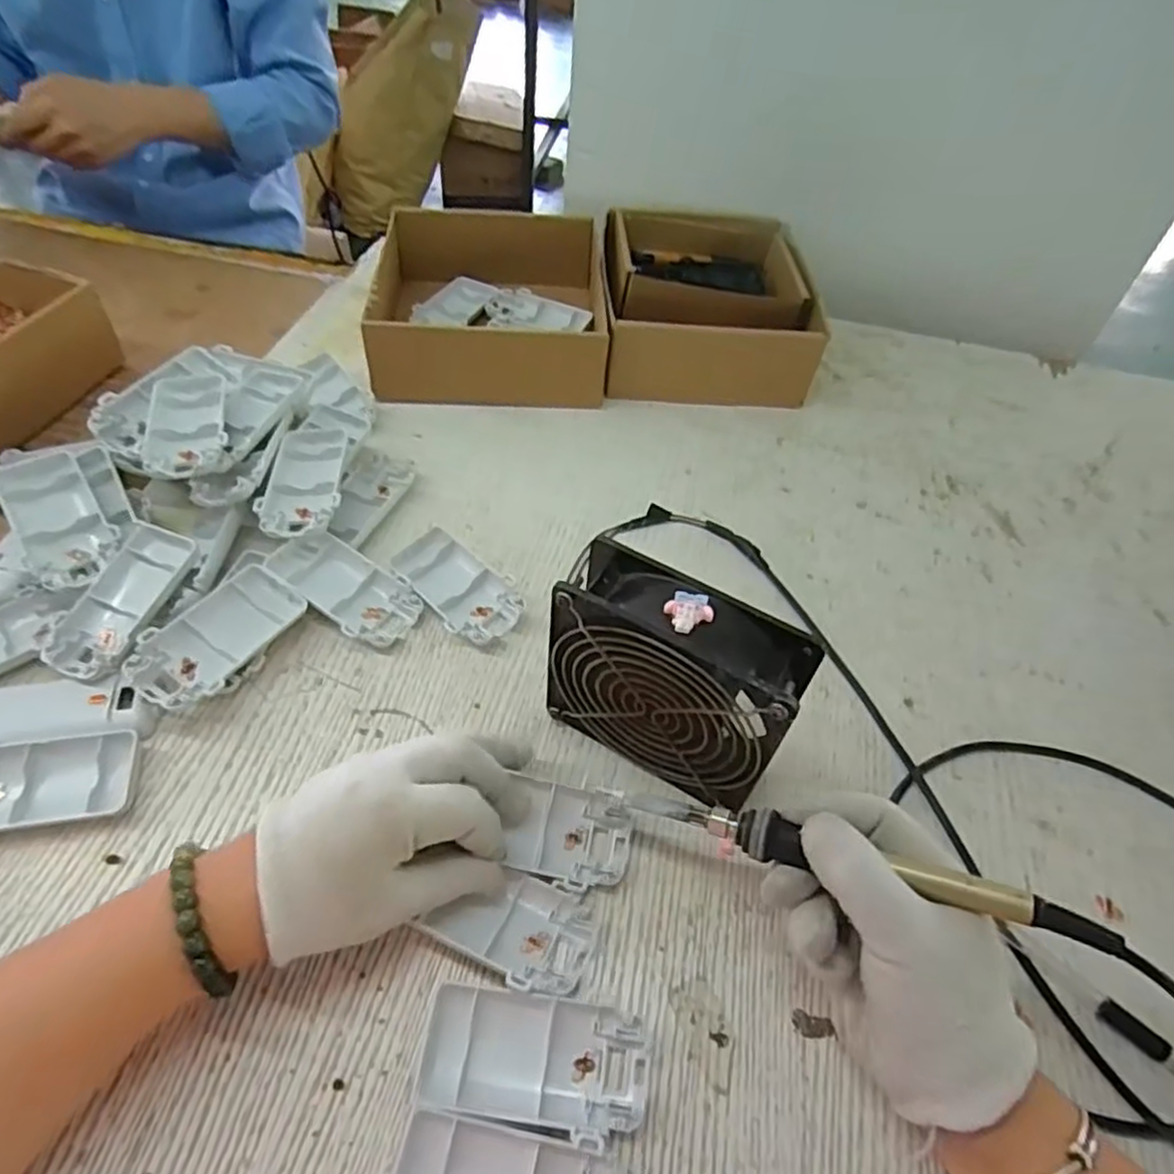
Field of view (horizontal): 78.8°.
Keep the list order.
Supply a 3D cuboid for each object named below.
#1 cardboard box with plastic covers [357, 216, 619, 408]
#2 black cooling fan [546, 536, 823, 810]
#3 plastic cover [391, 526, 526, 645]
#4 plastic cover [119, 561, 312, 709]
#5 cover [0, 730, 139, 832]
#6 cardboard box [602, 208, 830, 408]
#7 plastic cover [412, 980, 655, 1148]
[{"bbox_3d":[-0.081,-0.246,0.623,0.189,0.059,0.198,0,52,-5],"label":"cardboard box with plastic covers"},{"bbox_3d":[0.042,0.047,0.361,0.117,0.122,0.047,26,54,14],"label":"black cooling fan"},{"bbox_3d":[-0.085,0.000,0.459,0.091,0.013,0.049,34,57,20],"label":"plastic cover"},{"bbox_3d":[-0.211,0.028,0.411,0.049,0.013,0.093,35,52,4],"label":"plastic cover"},{"bbox_3d":[-0.281,0.102,0.360,0.094,0.015,0.048,-3,53,-7],"label":"cover"},{"bbox_3d":[0.104,-0.258,0.647,0.176,0.068,0.207,2,52,-4],"label":"cardboard box"},{"bbox_3d":[-0.021,0.200,0.302,0.092,0.016,0.046,11,52,3],"label":"plastic cover"}]

